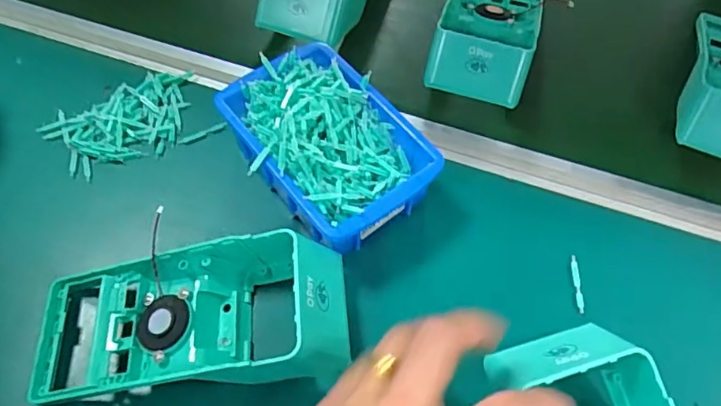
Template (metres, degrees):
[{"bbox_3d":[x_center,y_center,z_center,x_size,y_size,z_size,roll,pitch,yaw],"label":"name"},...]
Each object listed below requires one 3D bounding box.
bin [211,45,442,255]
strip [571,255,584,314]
[{"bbox_3d":[-0.025,-0.037,0.388,0.104,0.067,0.142,-31,65,-19],"label":"bin"},{"bbox_3d":[0.146,0.054,0.375,0.004,0.004,0.041,4,59,0],"label":"strip"}]

